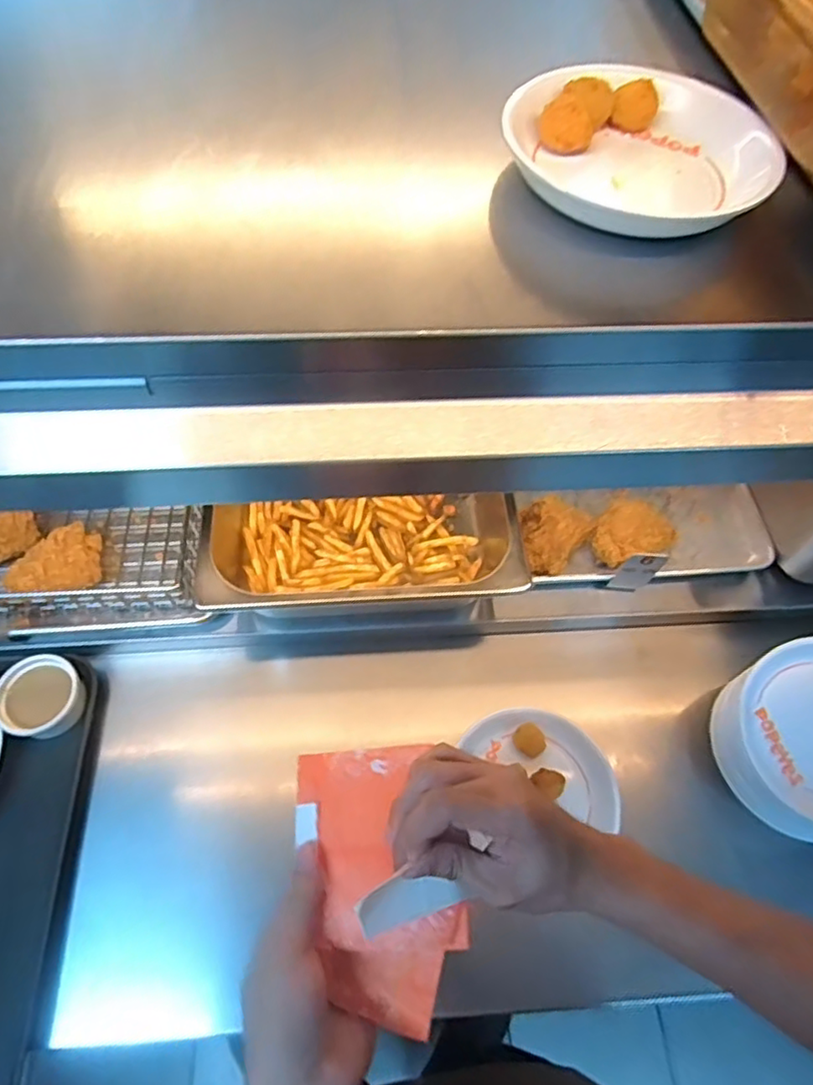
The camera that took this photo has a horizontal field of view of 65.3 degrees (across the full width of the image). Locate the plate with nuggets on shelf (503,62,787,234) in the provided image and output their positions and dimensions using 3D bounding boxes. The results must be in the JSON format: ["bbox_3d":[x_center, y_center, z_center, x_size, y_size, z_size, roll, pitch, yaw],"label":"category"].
[{"bbox_3d":[0.150,-0.259,0.412,0.165,0.034,0.130,11,61,4],"label":"plate with nuggets on shelf"}]

